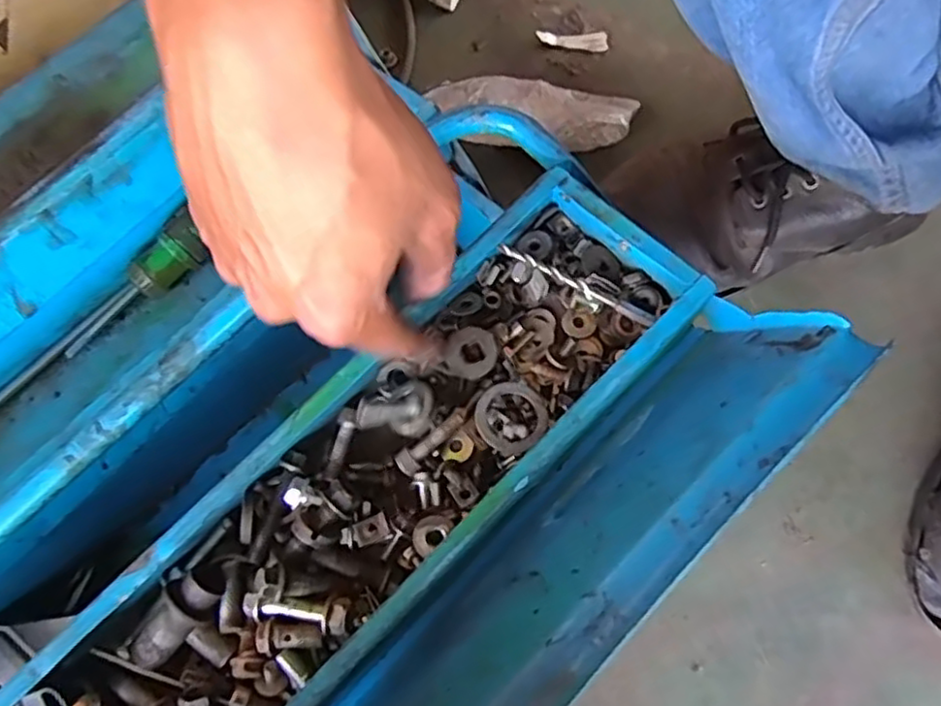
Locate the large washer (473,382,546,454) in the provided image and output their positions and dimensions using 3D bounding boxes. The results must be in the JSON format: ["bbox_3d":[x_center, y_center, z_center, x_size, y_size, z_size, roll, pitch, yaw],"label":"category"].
[{"bbox_3d":[0.020,0.031,0.334,0.034,0.005,0.035,0,64,0],"label":"large washer"}]

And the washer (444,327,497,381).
[{"bbox_3d":[0.000,0.000,0.338,0.026,0.004,0.024,0,94,-5],"label":"washer"}]

